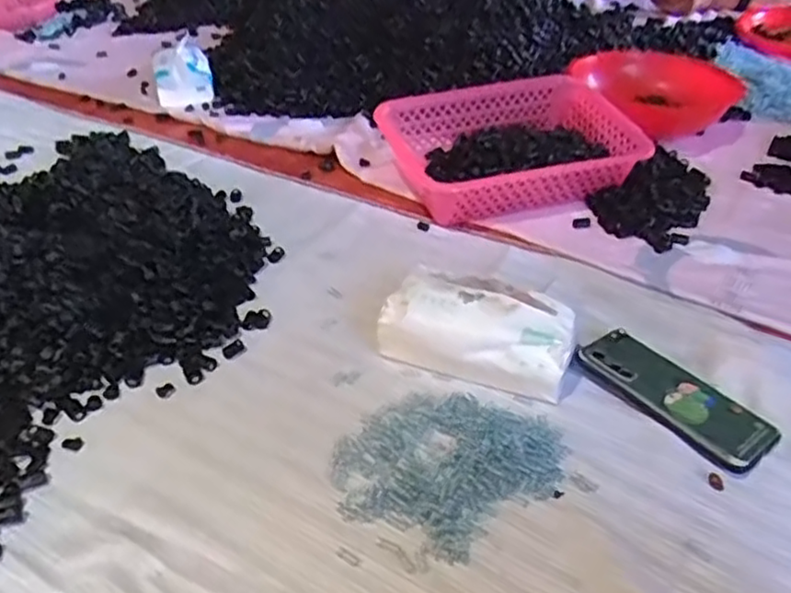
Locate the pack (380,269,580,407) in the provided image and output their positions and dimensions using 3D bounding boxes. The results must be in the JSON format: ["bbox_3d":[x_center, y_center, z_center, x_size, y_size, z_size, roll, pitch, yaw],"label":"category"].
[{"bbox_3d":[0.075,0.028,0.607,0.166,0.072,0.076,14,41,16],"label":"pack"}]

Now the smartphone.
[{"bbox_3d":[0.239,0.084,0.578,0.078,0.013,0.158,-23,48,-35],"label":"smartphone"}]

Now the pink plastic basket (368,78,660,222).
[{"bbox_3d":[0.153,-0.192,0.887,0.318,0.099,0.190,-14,41,-17],"label":"pink plastic basket"}]

